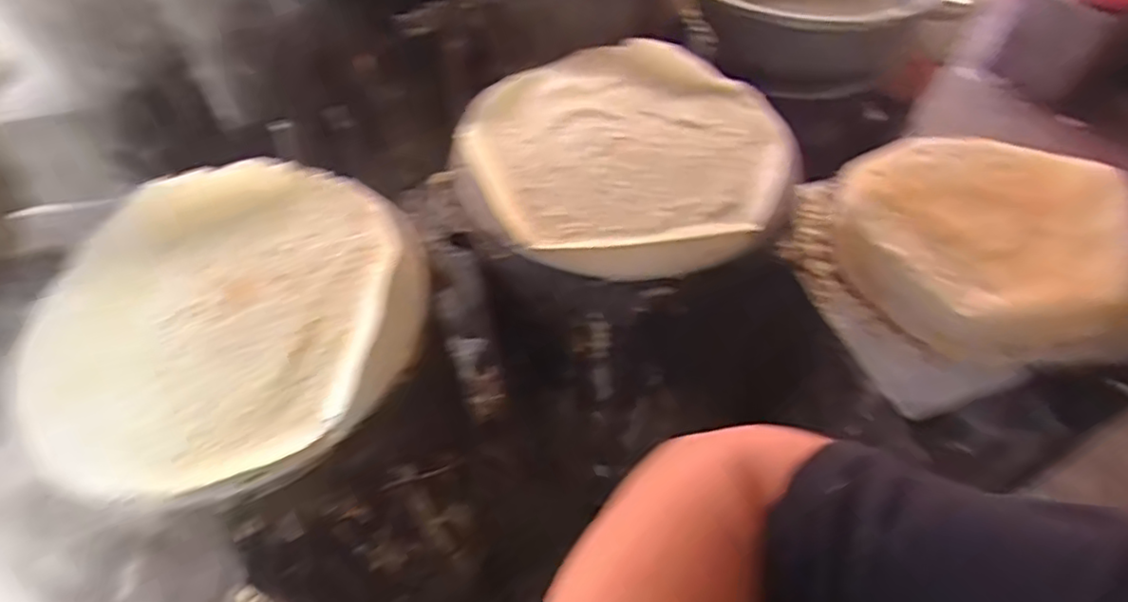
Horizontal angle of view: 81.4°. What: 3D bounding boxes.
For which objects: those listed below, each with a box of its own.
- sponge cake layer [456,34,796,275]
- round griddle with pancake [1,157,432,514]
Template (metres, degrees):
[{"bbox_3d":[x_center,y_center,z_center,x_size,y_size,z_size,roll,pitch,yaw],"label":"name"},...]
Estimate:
[{"bbox_3d":[0.068,-0.168,0.752,0.361,0.059,0.343,-3,51,4],"label":"sponge cake layer"},{"bbox_3d":[-0.314,0.014,0.621,0.360,0.040,0.335,0,57,0],"label":"round griddle with pancake"}]

